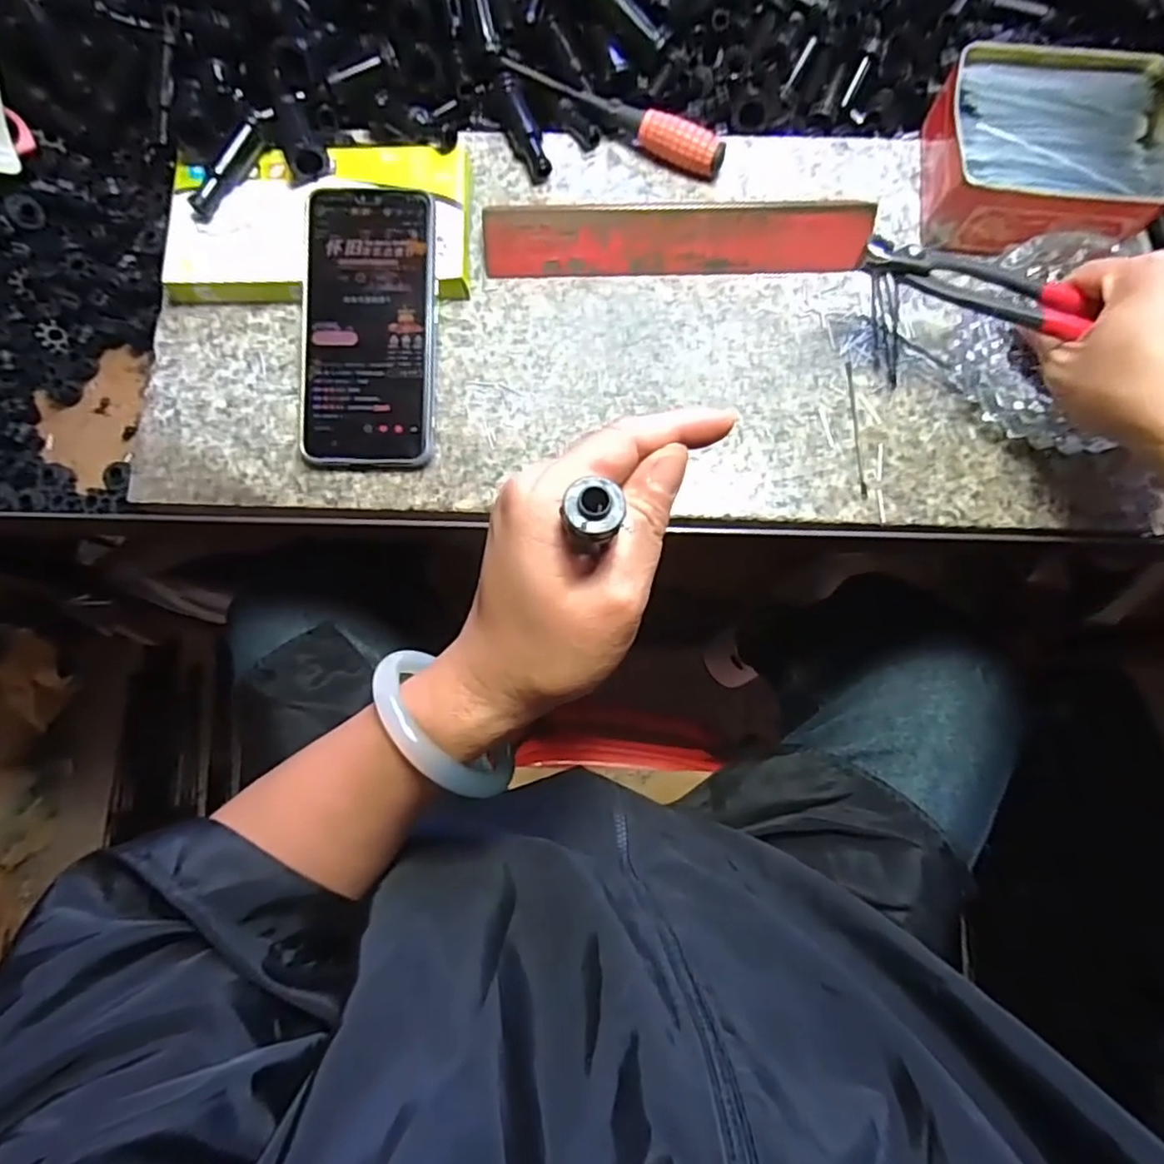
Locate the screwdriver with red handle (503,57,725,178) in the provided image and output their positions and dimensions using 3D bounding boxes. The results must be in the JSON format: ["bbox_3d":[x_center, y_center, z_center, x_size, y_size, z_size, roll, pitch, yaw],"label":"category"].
[{"bbox_3d":[0.018,-0.292,0.406,0.150,0.020,0.019,28,81,6],"label":"screwdriver with red handle"}]

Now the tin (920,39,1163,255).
[{"bbox_3d":[0.267,-0.252,0.380,0.127,0.043,0.111,8,79,2],"label":"tin"}]

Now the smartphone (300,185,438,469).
[{"bbox_3d":[-0.121,-0.145,0.371,0.074,0.009,0.157,0,88,1],"label":"smartphone"}]

